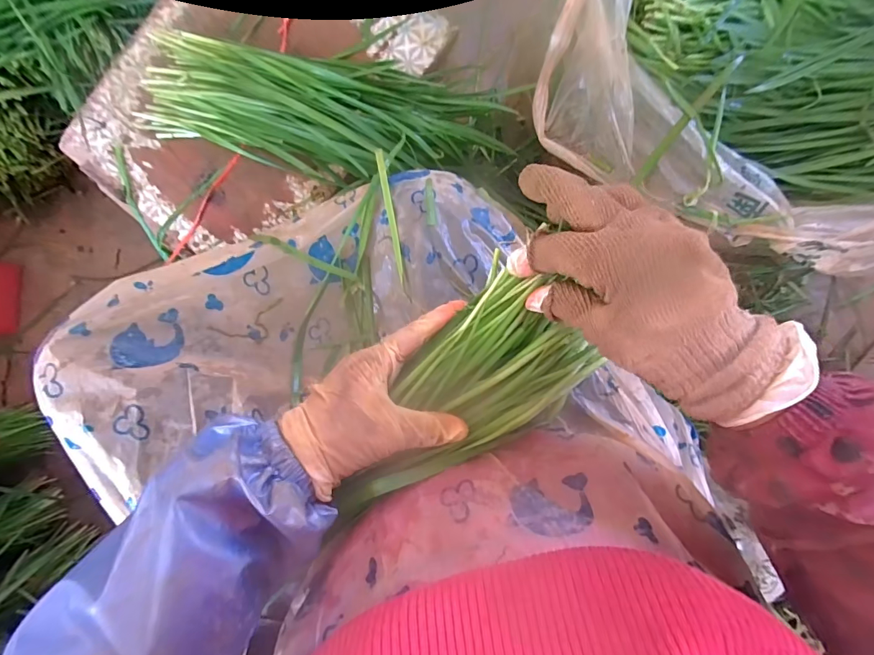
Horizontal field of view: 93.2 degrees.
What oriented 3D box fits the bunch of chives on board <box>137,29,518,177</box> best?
[{"bbox_3d":[-0.136,-0.257,0.495,0.427,0.049,0.132,8,91,1],"label":"bunch of chives on board"}]

